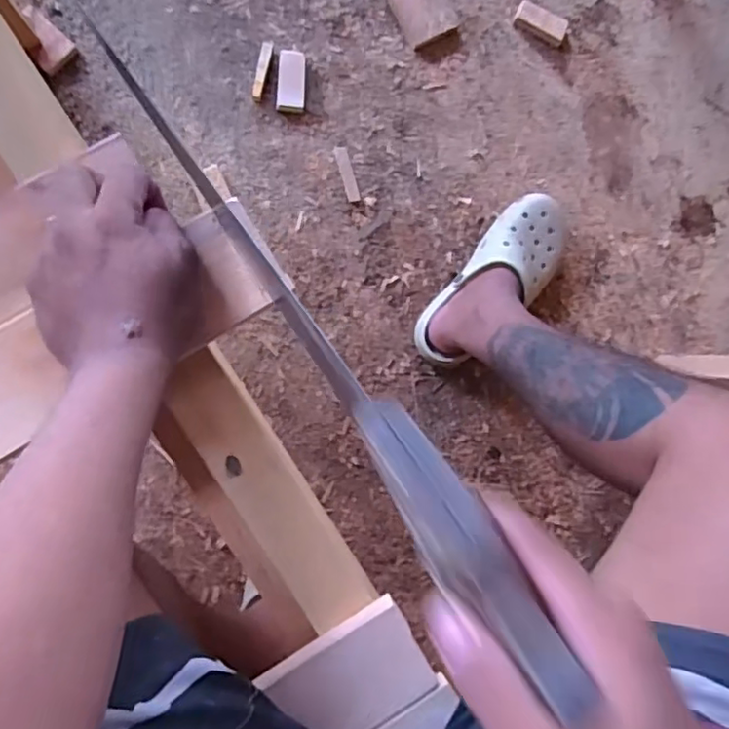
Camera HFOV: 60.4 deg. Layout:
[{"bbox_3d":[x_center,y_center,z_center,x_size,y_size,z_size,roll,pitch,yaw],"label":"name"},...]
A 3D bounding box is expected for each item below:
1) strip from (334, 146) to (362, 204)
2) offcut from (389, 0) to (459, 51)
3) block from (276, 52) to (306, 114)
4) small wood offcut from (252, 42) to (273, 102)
[{"bbox_3d":[-0.024,-0.264,0.869,0.019,0.008,0.077,-18,91,-19],"label":"strip"},{"bbox_3d":[0.084,-0.495,0.878,0.072,0.018,0.090,-28,95,-8],"label":"offcut"},{"bbox_3d":[-0.099,-0.383,0.847,0.038,0.020,0.078,2,90,-9],"label":"block"},{"bbox_3d":[-0.137,-0.394,0.842,0.014,0.015,0.078,13,88,-9],"label":"small wood offcut"}]

